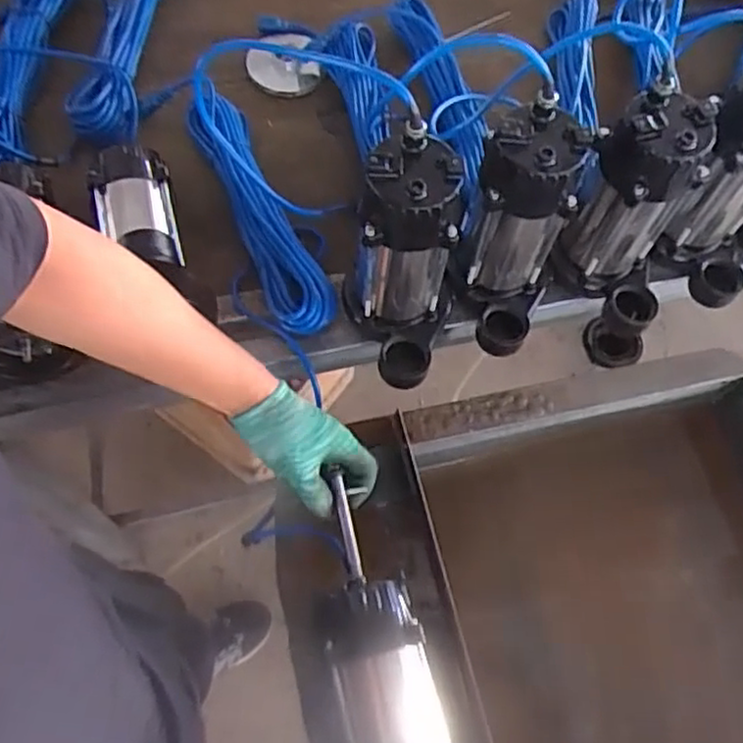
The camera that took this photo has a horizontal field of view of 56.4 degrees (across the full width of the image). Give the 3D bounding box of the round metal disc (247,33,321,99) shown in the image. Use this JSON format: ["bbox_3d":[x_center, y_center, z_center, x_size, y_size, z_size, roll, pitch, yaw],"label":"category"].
[{"bbox_3d":[-0.124,-0.424,0.969,0.095,0.016,0.097,-1,81,4],"label":"round metal disc"}]

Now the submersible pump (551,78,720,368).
[{"bbox_3d":[0.281,-0.163,0.736,0.130,0.220,0.121,21,66,6],"label":"submersible pump"}]

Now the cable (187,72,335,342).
[{"bbox_3d":[-0.140,-0.205,0.831,0.072,0.055,0.361,-21,68,-13],"label":"cable"}]

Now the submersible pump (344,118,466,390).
[{"bbox_3d":[0.028,-0.102,0.693,0.114,0.223,0.142,14,65,3],"label":"submersible pump"}]

